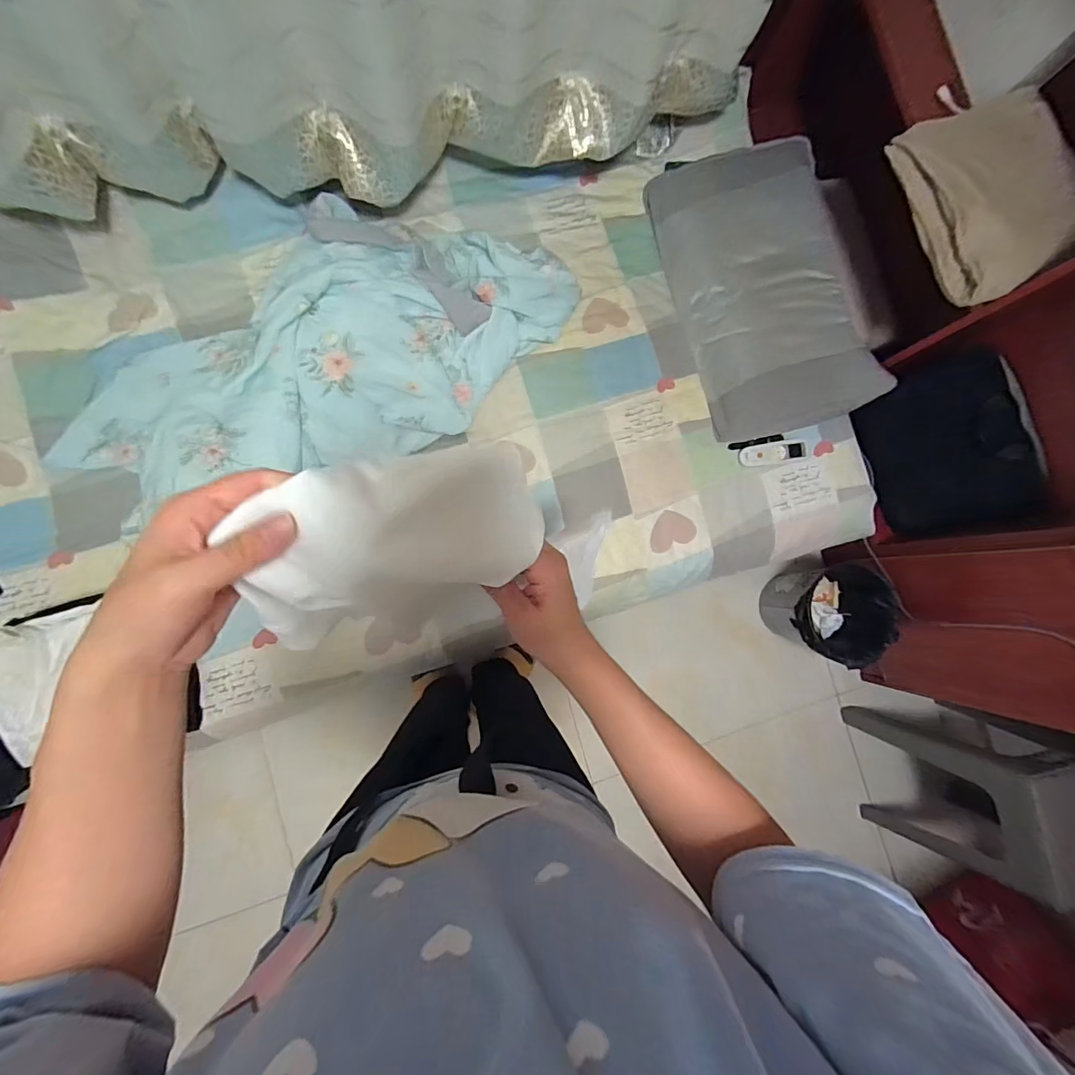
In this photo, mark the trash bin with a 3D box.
[{"bbox_3d":[0.779,0.220,1.308,0.297,0.249,0.269,-14,86,-8],"label":"trash bin"}]

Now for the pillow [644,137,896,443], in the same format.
[{"bbox_3d":[0.560,-0.623,1.153,0.403,0.135,0.702,-15,86,-9],"label":"pillow"}]

